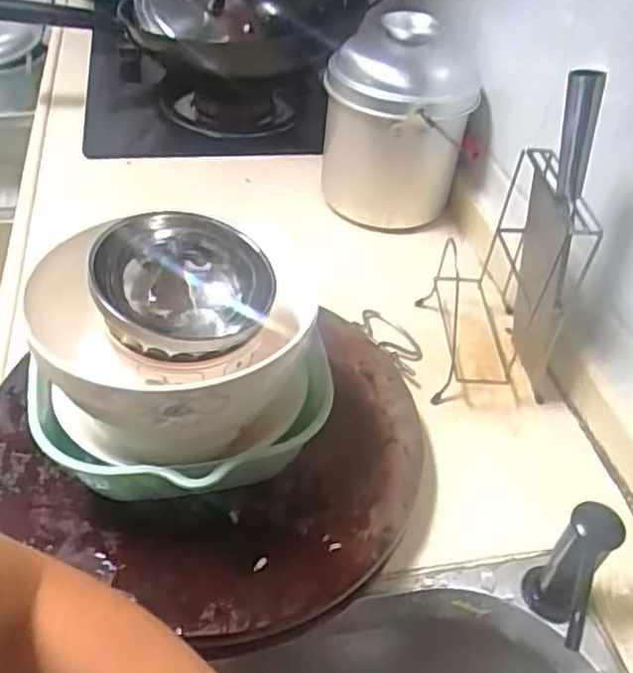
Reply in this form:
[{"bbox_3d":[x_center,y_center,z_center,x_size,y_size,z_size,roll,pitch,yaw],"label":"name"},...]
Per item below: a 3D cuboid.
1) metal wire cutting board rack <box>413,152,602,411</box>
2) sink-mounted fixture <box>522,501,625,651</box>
[{"bbox_3d":[0.198,-0.062,0.698,0.130,0.221,0.162,1,43,-6],"label":"metal wire cutting board rack"},{"bbox_3d":[0.175,0.187,0.494,0.038,0.102,0.102,28,47,21],"label":"sink-mounted fixture"}]

